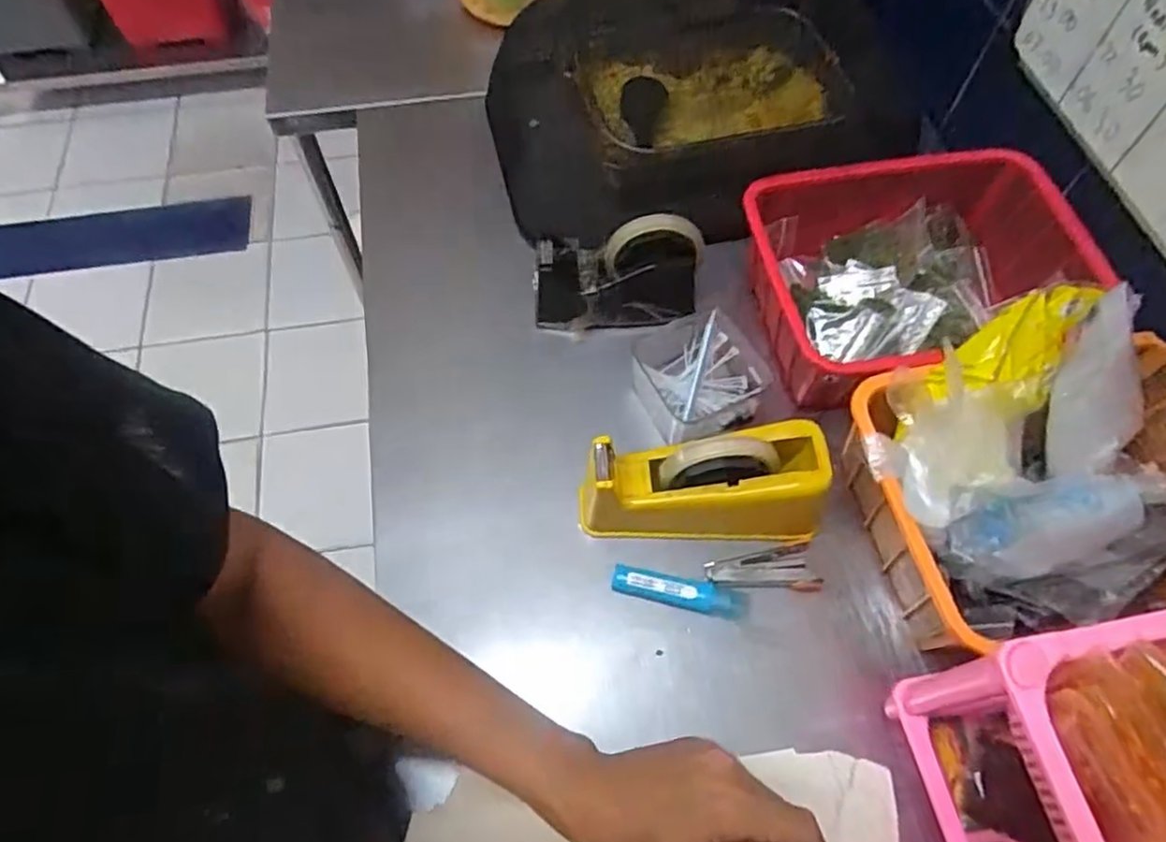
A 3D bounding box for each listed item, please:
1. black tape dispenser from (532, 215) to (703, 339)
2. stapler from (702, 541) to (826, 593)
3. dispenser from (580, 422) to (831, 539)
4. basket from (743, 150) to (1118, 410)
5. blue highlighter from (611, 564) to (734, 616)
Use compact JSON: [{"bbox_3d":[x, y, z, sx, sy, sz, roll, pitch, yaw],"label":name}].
[{"bbox_3d":[0.029,-0.138,0.674,0.161,0.108,0.054,3,61,0],"label":"black tape dispenser"},{"bbox_3d":[0.147,0.123,0.575,0.092,0.015,0.040,-6,62,-5],"label":"stapler"},{"bbox_3d":[0.096,0.051,0.572,0.196,0.109,0.073,-3,61,-3],"label":"dispenser"},{"bbox_3d":[0.317,-0.136,0.673,0.298,0.103,0.223,-12,62,-8],"label":"basket"},{"bbox_3d":[0.074,0.138,0.572,0.097,0.013,0.022,13,62,6],"label":"blue highlighter"}]

